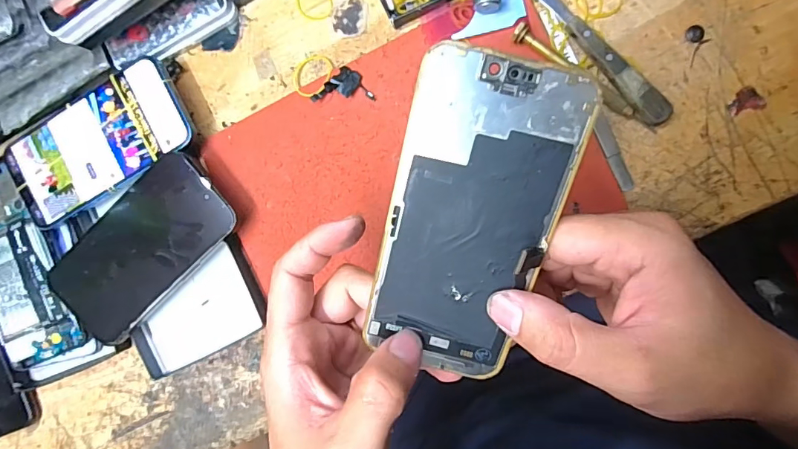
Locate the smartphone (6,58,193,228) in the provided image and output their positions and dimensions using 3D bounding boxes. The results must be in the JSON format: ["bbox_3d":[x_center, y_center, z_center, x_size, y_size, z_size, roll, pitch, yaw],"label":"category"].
[{"bbox_3d":[-0.218,-0.057,0.324,0.142,0.006,0.068,-29,91,7],"label":"smartphone"}]

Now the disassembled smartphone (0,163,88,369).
[{"bbox_3d":[-0.303,0.034,0.352,0.066,0.007,0.153,-23,89,9],"label":"disassembled smartphone"}]

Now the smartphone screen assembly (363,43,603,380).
[{"bbox_3d":[0.029,0.003,0.191,0.066,0.004,0.140,13,112,1],"label":"smartphone screen assembly"}]

